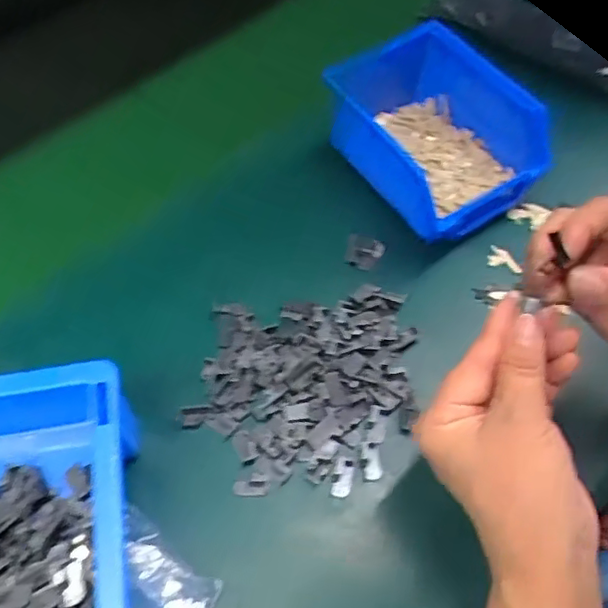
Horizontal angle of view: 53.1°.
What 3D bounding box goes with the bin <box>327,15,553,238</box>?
[{"bbox_3d":[0.101,-0.127,0.455,0.128,0.079,0.140,-38,65,-19],"label":"bin"}]

